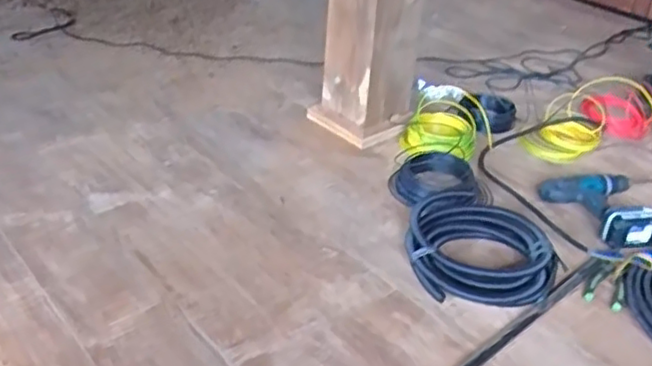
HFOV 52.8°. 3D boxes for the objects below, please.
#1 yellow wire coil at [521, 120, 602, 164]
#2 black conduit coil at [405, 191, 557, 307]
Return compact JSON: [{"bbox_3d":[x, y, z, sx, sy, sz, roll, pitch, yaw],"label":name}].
[{"bbox_3d":[0.621,-0.105,1.700,0.216,0.053,0.102,-8,34,-18],"label":"yellow wire coil"},{"bbox_3d":[0.291,0.110,1.294,0.264,0.071,0.330,-1,33,-9],"label":"black conduit coil"}]

